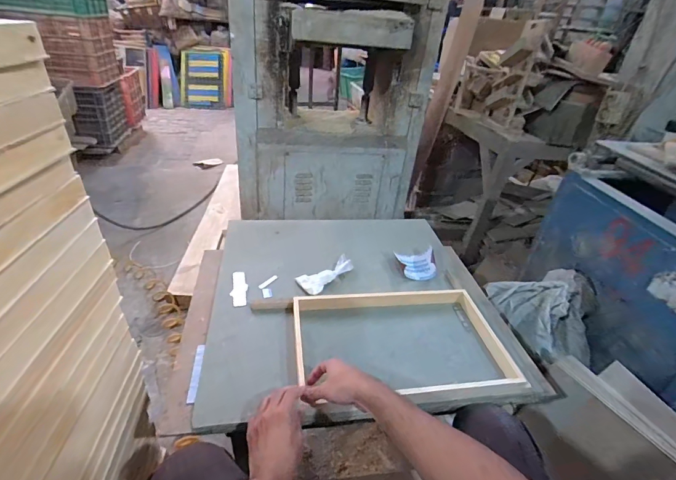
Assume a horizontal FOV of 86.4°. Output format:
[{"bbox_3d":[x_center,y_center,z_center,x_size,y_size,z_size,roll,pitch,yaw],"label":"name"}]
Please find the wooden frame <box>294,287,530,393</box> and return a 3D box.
[{"bbox_3d":[0.117,0.182,0.702,0.393,0.037,0.252,1,33,-8],"label":"wooden frame"}]

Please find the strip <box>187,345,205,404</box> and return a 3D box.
[{"bbox_3d":[-0.249,0.232,0.631,0.015,0.004,0.121,-12,33,-4],"label":"strip"}]

